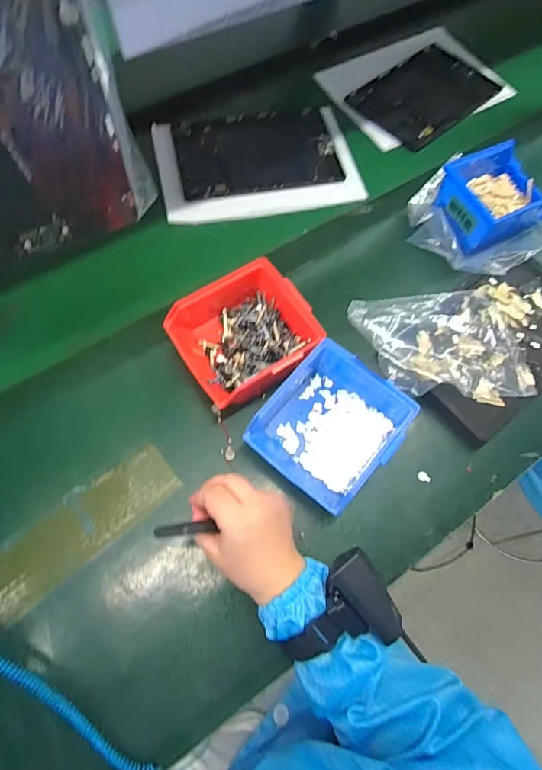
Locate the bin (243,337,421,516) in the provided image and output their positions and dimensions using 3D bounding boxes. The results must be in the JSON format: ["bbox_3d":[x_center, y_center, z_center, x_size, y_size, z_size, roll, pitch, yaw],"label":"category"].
[{"bbox_3d":[0.067,0.041,0.459,0.123,0.060,0.137,38,70,13],"label":"bin"}]

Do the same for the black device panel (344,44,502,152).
[{"bbox_3d":[0.258,-0.485,0.729,0.242,0.008,0.159,-40,76,-20],"label":"black device panel"}]

